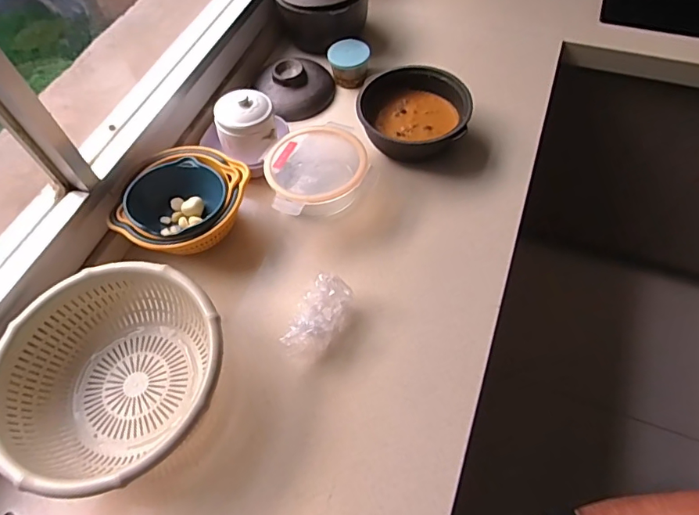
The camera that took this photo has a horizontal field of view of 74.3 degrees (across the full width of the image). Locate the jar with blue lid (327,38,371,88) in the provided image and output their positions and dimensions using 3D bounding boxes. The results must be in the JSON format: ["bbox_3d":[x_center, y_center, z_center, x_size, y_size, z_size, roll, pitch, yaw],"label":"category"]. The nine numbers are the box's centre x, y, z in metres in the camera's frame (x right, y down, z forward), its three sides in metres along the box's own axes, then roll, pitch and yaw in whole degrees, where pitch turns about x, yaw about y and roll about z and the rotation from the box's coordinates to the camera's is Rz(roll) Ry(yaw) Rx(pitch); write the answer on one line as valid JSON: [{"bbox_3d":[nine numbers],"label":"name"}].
[{"bbox_3d":[0.000,-0.398,0.954,0.085,0.068,0.079,-1,57,2],"label":"jar with blue lid"}]

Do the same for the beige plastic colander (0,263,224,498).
[{"bbox_3d":[-0.294,0.156,0.596,0.273,0.112,0.268,-1,57,2],"label":"beige plastic colander"}]

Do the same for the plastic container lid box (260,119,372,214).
[{"bbox_3d":[-0.054,-0.137,0.788,0.165,0.080,0.172,-15,57,-6],"label":"plastic container lid box"}]

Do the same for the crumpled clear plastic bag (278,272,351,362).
[{"bbox_3d":[-0.046,0.088,0.649,0.066,0.069,0.117,20,60,16],"label":"crumpled clear plastic bag"}]

